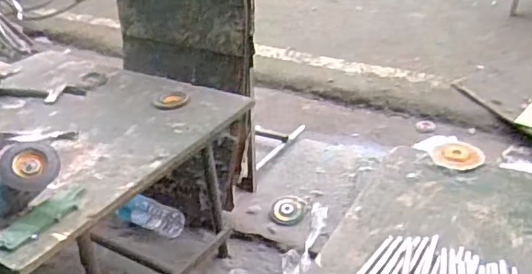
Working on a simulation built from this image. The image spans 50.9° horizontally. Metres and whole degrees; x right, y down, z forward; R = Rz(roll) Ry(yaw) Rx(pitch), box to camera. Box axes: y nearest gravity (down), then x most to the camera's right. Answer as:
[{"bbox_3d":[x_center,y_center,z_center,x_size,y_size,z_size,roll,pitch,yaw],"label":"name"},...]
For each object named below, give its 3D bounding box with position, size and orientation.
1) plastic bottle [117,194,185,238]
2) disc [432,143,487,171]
[{"bbox_3d":[-0.311,0.214,1.526,0.182,0.062,0.058,17,36,8],"label":"plastic bottle"},{"bbox_3d":[0.338,0.032,0.985,0.083,0.019,0.083,-2,32,2],"label":"disc"}]

